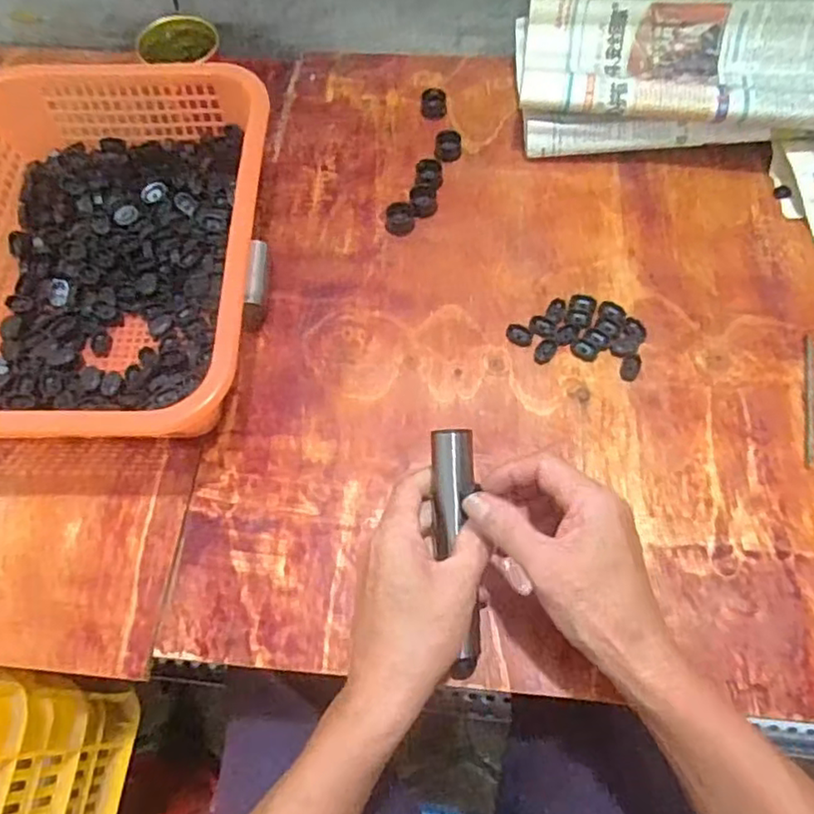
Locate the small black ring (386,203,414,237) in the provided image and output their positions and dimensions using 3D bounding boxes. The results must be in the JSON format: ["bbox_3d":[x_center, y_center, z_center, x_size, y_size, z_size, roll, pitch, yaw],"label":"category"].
[{"bbox_3d":[-0.006,-0.168,0.574,0.024,0.013,0.028,-6,65,-2],"label":"small black ring"}]

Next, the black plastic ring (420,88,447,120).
[{"bbox_3d":[0.025,-0.301,0.631,0.025,0.020,0.025,0,64,1],"label":"black plastic ring"}]

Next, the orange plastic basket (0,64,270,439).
[{"bbox_3d":[-0.240,-0.126,0.516,0.251,0.091,0.343,0,64,1],"label":"orange plastic basket"}]

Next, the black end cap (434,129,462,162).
[{"bbox_3d":[0.039,-0.248,0.604,0.025,0.014,0.025,0,64,1],"label":"black end cap"}]

